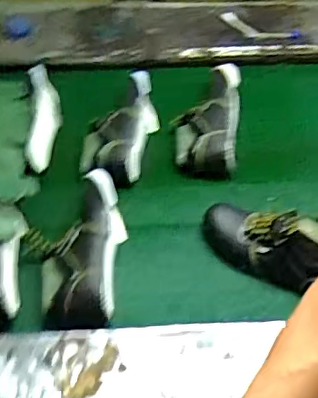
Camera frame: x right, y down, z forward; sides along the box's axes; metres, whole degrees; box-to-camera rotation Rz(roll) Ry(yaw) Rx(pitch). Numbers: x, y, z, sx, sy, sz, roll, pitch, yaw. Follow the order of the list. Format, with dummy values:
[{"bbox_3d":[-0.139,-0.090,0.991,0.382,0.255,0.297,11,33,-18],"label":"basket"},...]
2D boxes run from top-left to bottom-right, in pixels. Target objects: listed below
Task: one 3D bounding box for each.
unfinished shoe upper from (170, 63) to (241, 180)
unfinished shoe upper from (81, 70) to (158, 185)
[{"bbox_3d":[0.103,-0.190,1.263,0.130,0.122,0.284,5,47,4],"label":"unfinished shoe upper"},{"bbox_3d":[-0.074,-0.150,1.219,0.111,0.098,0.275,10,48,9],"label":"unfinished shoe upper"}]

